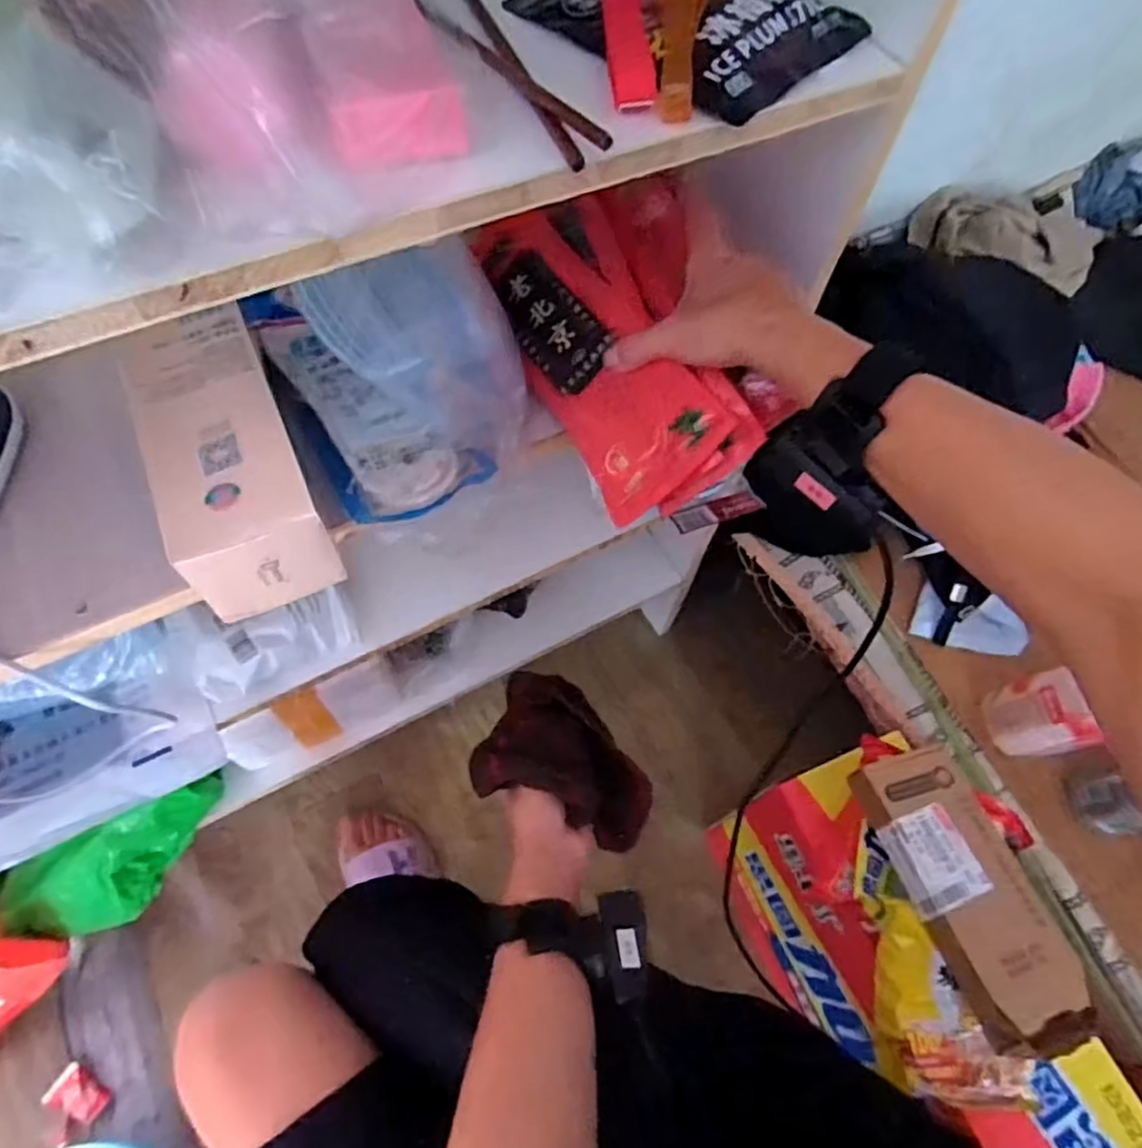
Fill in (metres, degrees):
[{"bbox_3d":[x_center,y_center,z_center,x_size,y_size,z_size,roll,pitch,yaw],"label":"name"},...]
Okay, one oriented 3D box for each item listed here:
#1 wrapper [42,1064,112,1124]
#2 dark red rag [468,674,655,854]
[{"bbox_3d":[-0.557,0.590,0.778,0.059,0.022,0.038,25,63,11],"label":"wrapper"},{"bbox_3d":[0.002,0.146,0.567,0.141,0.056,0.111,16,61,6],"label":"dark red rag"}]

